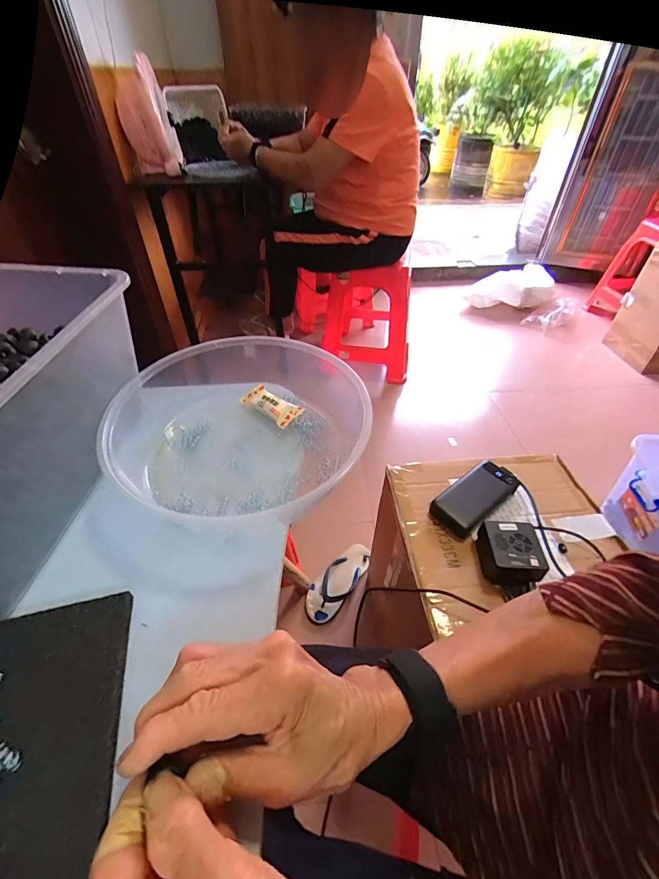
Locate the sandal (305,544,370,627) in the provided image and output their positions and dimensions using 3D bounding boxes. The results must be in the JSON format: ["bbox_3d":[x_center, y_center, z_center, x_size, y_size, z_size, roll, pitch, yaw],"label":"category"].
[{"bbox_3d":[0.022,0.366,0.986,0.095,0.051,0.239,26,49,24],"label":"sandal"}]

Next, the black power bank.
[{"bbox_3d":[0.244,0.093,0.634,0.160,0.027,0.074,-31,52,-28],"label":"black power bank"}]

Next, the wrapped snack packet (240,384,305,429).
[{"bbox_3d":[-0.065,-0.039,0.418,0.073,0.014,0.032,31,52,29],"label":"wrapped snack packet"}]

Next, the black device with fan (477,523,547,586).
[{"bbox_3d":[0.259,0.160,0.540,0.073,0.057,0.079,4,44,5],"label":"black device with fan"}]

